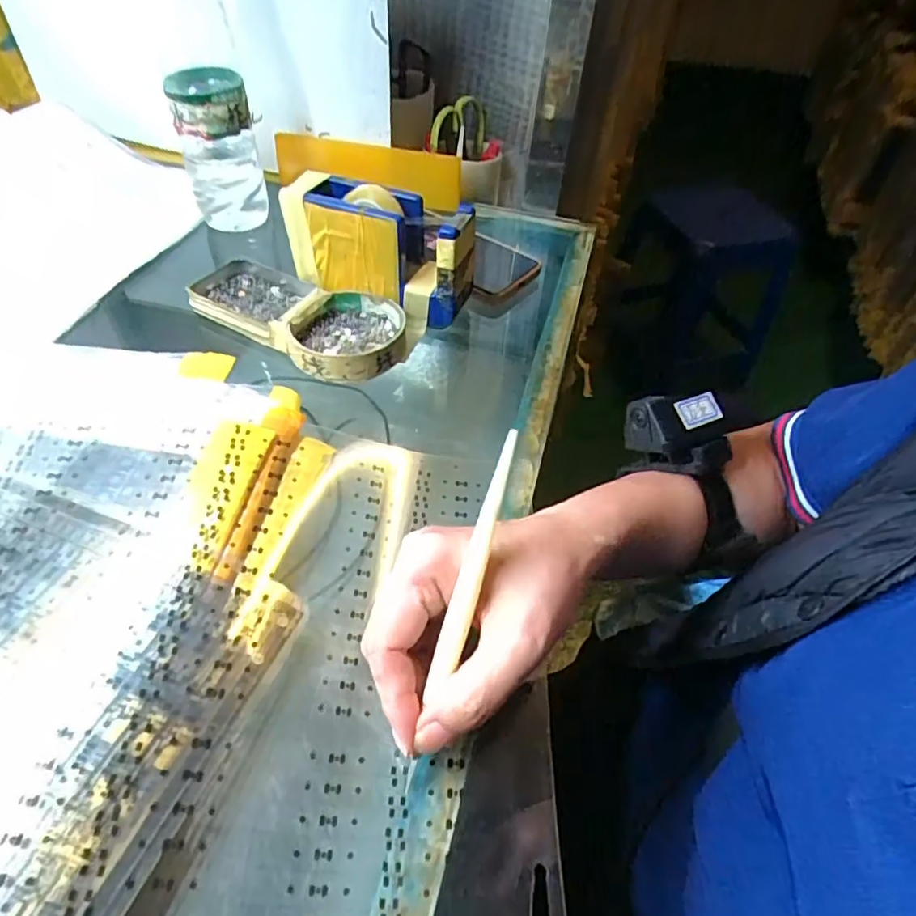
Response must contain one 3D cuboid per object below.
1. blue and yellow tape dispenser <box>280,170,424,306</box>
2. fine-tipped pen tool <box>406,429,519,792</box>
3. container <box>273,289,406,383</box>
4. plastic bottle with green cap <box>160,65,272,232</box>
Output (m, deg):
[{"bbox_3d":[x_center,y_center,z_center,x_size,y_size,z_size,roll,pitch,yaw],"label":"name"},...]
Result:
[{"bbox_3d":[-0.079,-0.165,0.439,0.100,0.081,0.048,18,51,11],"label":"blue and yellow tape dispenser"},{"bbox_3d":[0.001,0.061,0.229,0.009,0.010,0.147,17,93,10],"label":"fine-tipped pen tool"},{"bbox_3d":[-0.080,-0.090,0.412,0.083,0.019,0.081,2,50,-2],"label":"container"},{"bbox_3d":[-0.208,-0.273,0.498,0.062,0.107,0.056,-15,52,-16],"label":"plastic bottle with green cap"}]

